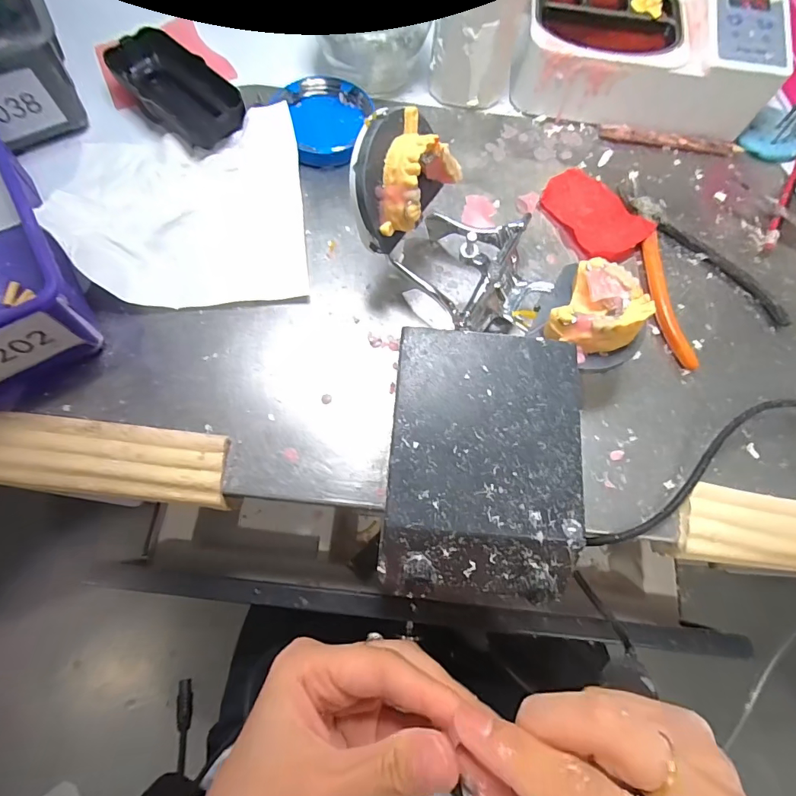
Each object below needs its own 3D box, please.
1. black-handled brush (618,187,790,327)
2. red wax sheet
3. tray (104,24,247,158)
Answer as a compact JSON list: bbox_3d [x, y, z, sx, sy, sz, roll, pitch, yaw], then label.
[{"bbox_3d":[0.226,-0.109,0.328,0.147,0.010,0.021,43,76,10],"label":"black-handled brush"},{"bbox_3d":[0.146,-0.140,0.333,0.053,0.009,0.077,-28,76,-10],"label":"red wax sheet"},{"bbox_3d":[-0.167,-0.235,0.339,0.057,0.024,0.110,-40,79,-13],"label":"tray"}]

